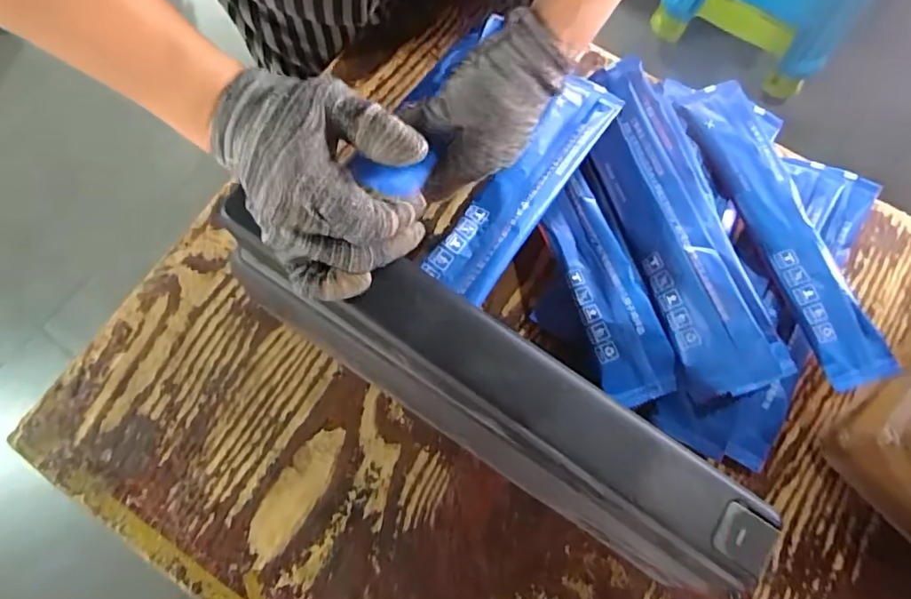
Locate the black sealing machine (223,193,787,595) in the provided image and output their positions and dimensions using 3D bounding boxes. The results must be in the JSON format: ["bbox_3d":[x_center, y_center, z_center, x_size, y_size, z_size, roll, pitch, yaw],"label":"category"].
[{"bbox_3d":[0.000,0.052,0.364,0.388,0.120,0.071,31,76,13],"label":"black sealing machine"}]

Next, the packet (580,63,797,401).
[{"bbox_3d":[0.167,-0.075,0.437,0.072,0.019,0.302,-20,64,17],"label":"packet"}]

